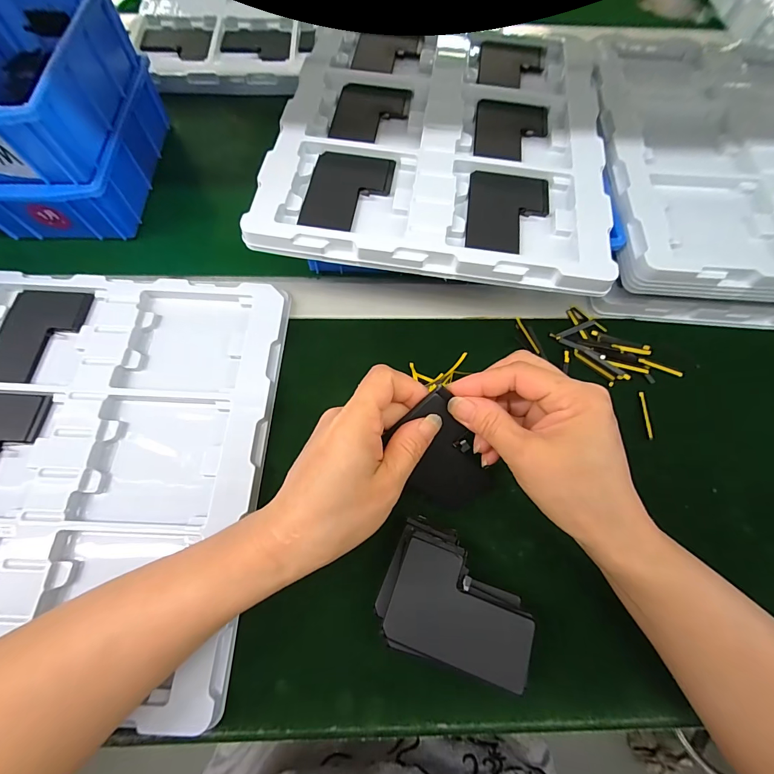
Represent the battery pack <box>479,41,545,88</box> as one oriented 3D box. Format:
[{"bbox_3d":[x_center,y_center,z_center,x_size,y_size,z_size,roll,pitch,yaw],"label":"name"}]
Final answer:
[{"bbox_3d":[0.129,-0.333,0.378,0.066,0.004,0.078,8,69,2],"label":"battery pack"}]

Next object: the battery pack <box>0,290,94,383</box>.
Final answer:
[{"bbox_3d":[-0.303,-0.045,0.317,0.068,0.005,0.087,5,69,0],"label":"battery pack"}]

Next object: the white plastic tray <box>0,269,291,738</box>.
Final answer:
[{"bbox_3d":[-0.232,0.047,0.274,0.272,0.017,0.313,2,69,-1],"label":"white plastic tray"}]

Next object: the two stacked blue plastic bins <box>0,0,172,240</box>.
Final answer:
[{"bbox_3d":[-0.313,-0.256,0.336,0.133,0.111,0.200,-1,69,-2],"label":"two stacked blue plastic bins"}]

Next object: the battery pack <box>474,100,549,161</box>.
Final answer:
[{"bbox_3d":[0.116,-0.240,0.339,0.067,0.004,0.083,8,69,2],"label":"battery pack"}]

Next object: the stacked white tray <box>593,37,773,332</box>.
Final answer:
[{"bbox_3d":[0.356,-0.223,0.372,0.292,0.062,0.340,4,69,0],"label":"stacked white tray"}]

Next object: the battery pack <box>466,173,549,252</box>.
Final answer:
[{"bbox_3d":[0.099,-0.143,0.297,0.065,0.004,0.086,7,69,1],"label":"battery pack"}]

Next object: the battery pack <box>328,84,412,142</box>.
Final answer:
[{"bbox_3d":[-0.014,-0.256,0.341,0.066,0.004,0.082,8,69,2],"label":"battery pack"}]

